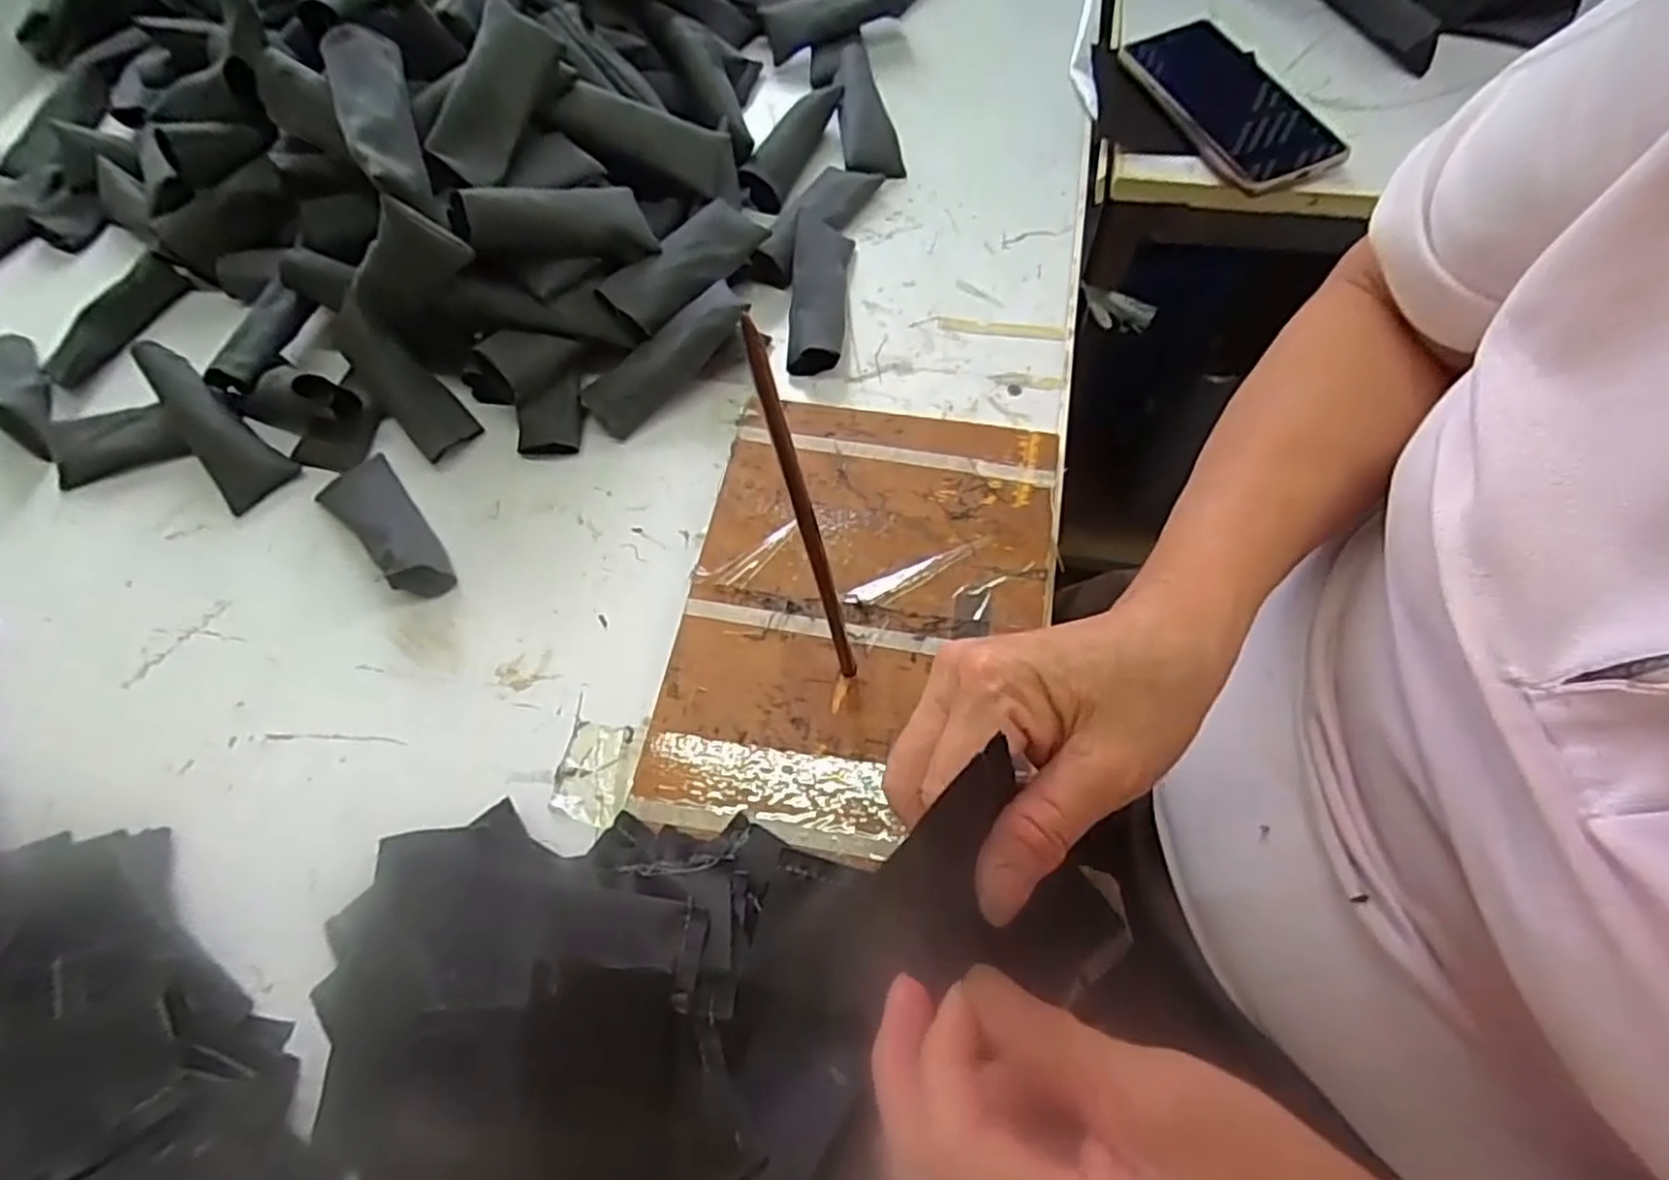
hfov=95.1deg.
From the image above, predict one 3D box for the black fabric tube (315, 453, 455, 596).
[{"bbox_3d":[-0.247,-0.037,0.418,0.037,0.030,0.102,-41,69,-14],"label":"black fabric tube"}]

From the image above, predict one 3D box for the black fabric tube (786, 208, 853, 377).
[{"bbox_3d":[-0.009,-0.181,0.465,0.033,0.027,0.105,2,66,5],"label":"black fabric tube"}]

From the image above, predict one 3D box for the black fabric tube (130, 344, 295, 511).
[{"bbox_3d":[-0.364,-0.097,0.444,0.038,0.014,0.106,-41,92,-15],"label":"black fabric tube"}]

